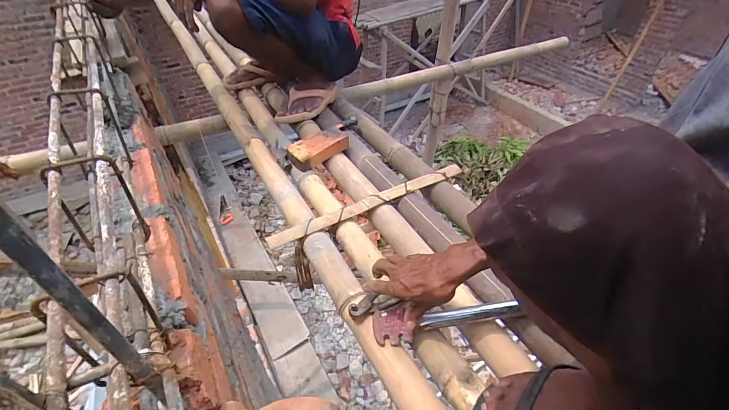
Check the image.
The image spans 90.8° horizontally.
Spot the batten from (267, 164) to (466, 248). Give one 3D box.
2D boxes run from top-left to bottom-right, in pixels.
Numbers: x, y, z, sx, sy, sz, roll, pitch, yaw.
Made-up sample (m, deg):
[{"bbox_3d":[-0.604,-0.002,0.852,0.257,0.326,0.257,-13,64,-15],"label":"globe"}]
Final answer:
[{"bbox_3d":[0.014,-0.008,0.805,0.471,0.014,0.035,-21,59,-18],"label":"batten"}]

